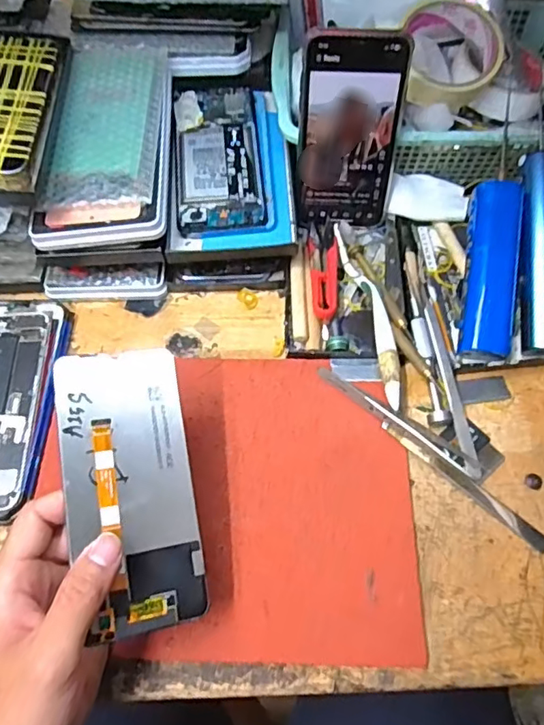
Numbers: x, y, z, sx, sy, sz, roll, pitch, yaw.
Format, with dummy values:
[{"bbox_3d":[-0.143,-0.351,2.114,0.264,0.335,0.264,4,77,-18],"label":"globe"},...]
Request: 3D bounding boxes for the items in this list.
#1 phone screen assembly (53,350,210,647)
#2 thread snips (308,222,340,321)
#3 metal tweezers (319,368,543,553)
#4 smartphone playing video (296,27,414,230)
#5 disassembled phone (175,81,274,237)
[{"bbox_3d":[-0.080,0.070,0.312,0.070,0.004,0.154,-5,75,-21],"label":"phone screen assembly"},{"bbox_3d":[0.044,-0.076,0.439,0.025,0.012,0.094,-1,62,1],"label":"thread snips"},{"bbox_3d":[0.109,0.059,0.377,0.184,0.006,0.018,37,69,19],"label":"metal tweezers"},{"bbox_3d":[0.061,-0.175,0.425,0.074,0.148,0.008,2,44,-1],"label":"smartphone playing video"},{"bbox_3d":[-0.043,-0.177,0.464,0.075,0.010,0.160,-4,62,0],"label":"disassembled phone"}]

